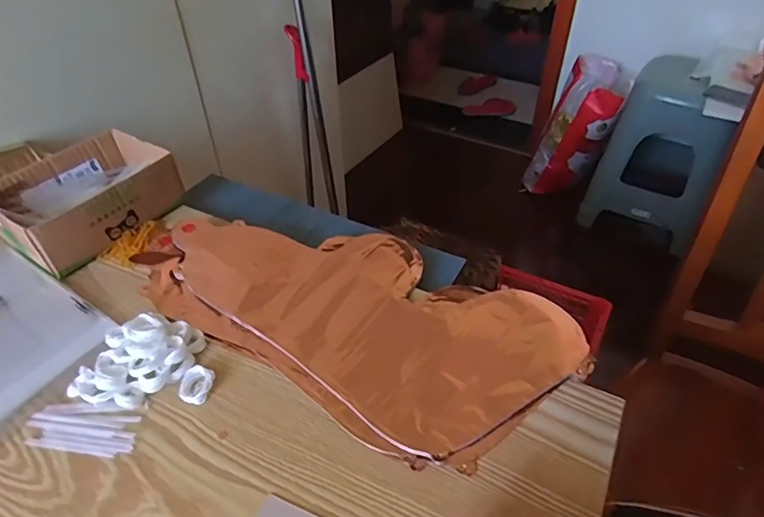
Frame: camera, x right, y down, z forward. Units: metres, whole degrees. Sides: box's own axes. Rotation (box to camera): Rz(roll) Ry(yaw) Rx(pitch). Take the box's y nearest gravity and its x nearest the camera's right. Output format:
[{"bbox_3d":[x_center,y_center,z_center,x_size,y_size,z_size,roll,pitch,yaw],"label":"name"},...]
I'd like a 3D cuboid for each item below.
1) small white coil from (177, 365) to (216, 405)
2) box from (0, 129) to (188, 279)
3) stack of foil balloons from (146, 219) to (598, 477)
[{"bbox_3d":[-0.165,0.111,0.451,0.028,0.014,0.031,4,42,6],"label":"small white coil"},{"bbox_3d":[-0.354,-0.072,0.615,0.133,0.069,0.177,26,49,28],"label":"box"},{"bbox_3d":[-0.031,0.046,0.516,0.416,0.025,0.211,23,47,25],"label":"stack of foil balloons"}]

